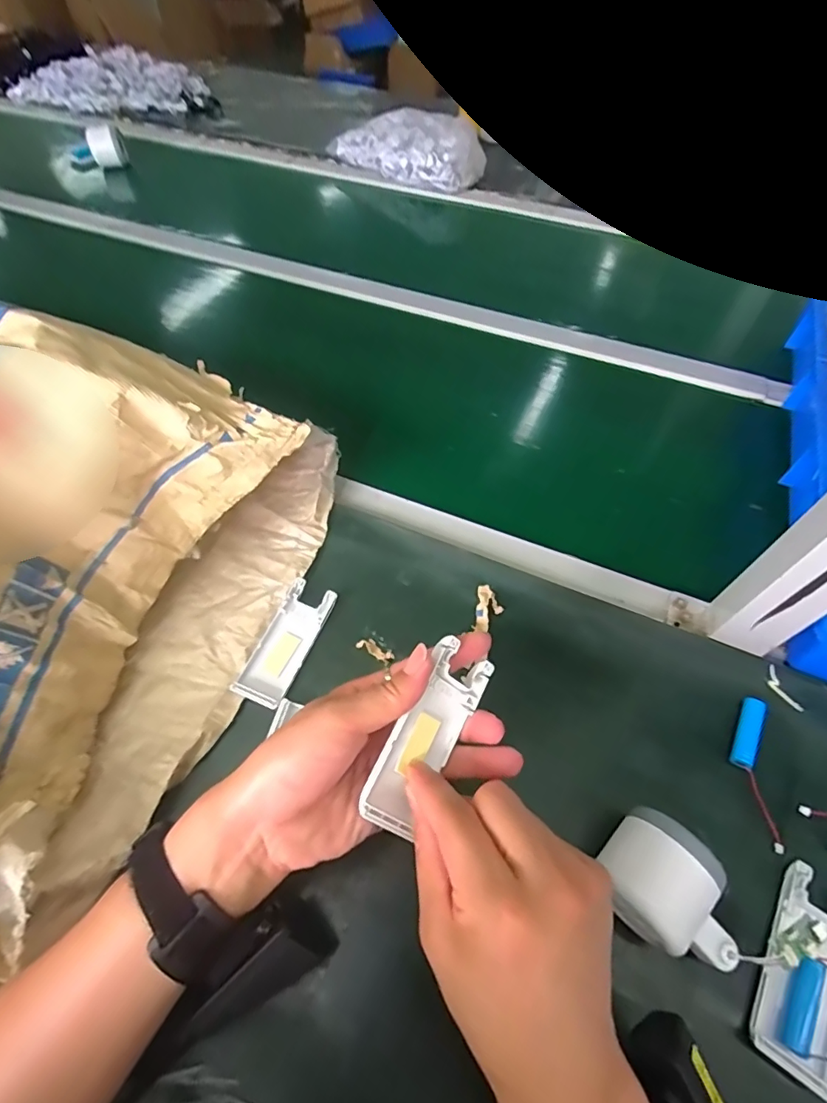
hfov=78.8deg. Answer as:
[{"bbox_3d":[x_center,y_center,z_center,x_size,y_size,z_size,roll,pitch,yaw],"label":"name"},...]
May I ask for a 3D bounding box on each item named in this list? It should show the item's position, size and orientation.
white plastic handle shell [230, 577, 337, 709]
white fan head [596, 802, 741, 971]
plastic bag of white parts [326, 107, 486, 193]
[{"bbox_3d":[-0.101,0.071,0.401,0.037,0.012,0.100,20,59,12],"label":"white plastic handle shell"},{"bbox_3d":[0.154,0.203,0.297,0.086,0.055,0.061,40,65,22],"label":"white fan head"},{"bbox_3d":[-0.009,-0.735,0.909,0.295,0.066,0.134,38,64,22],"label":"plastic bag of white parts"}]

